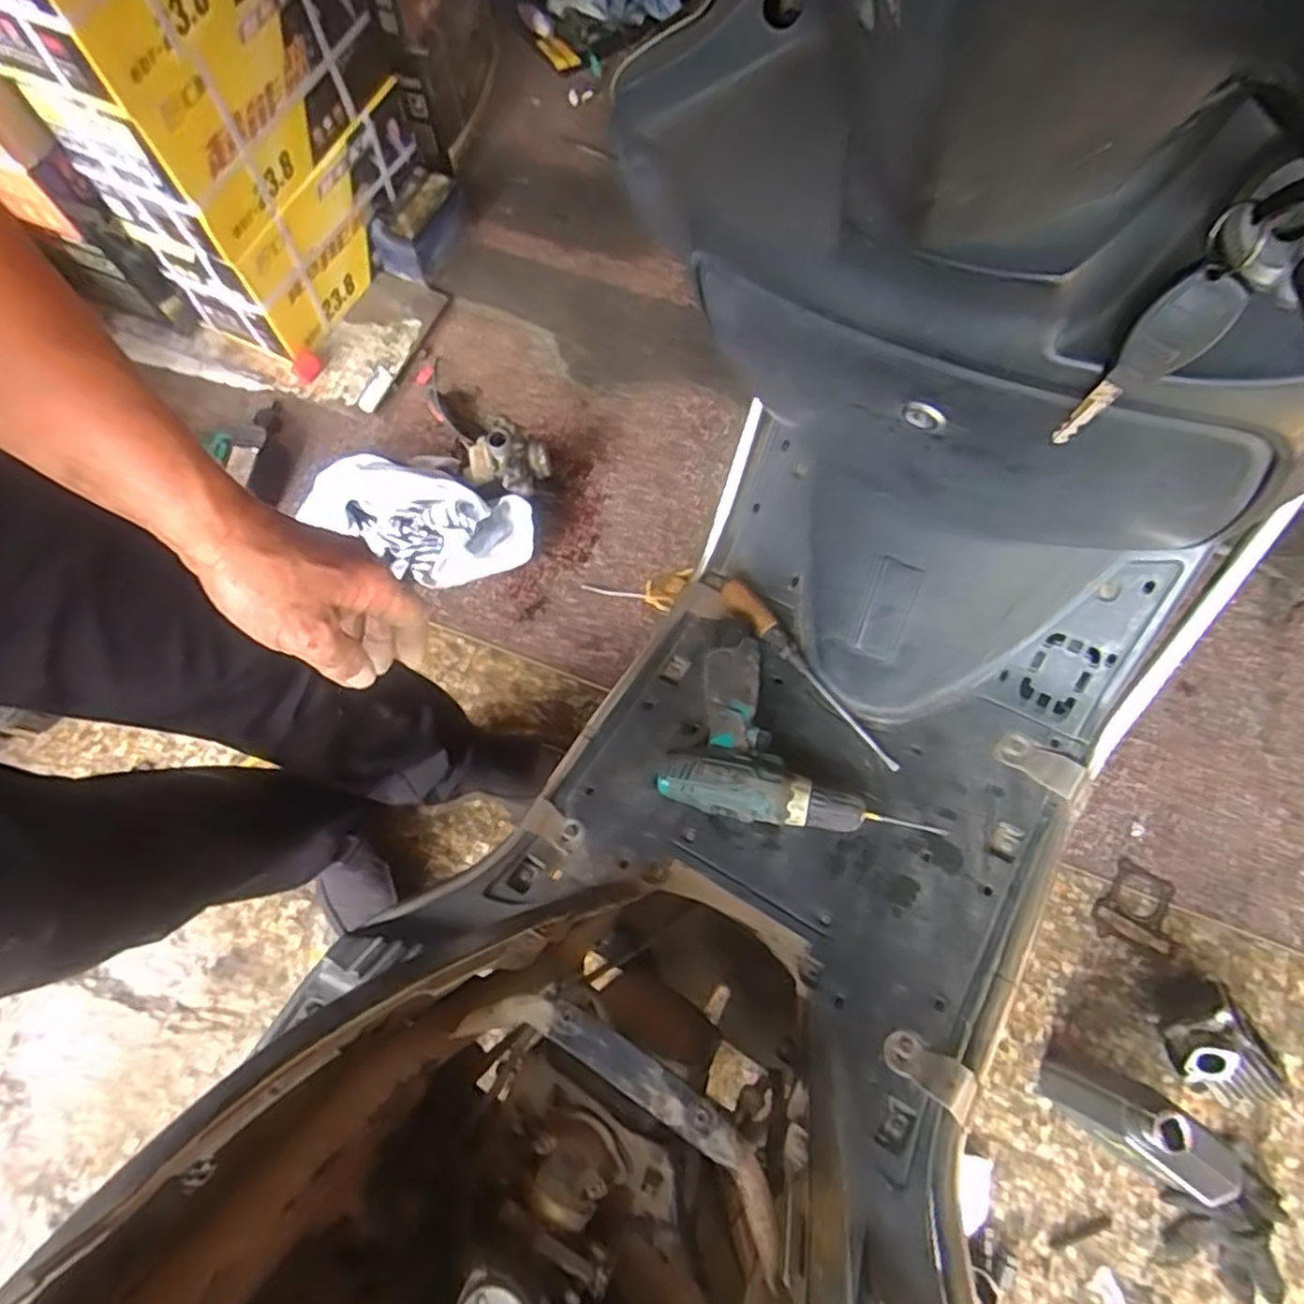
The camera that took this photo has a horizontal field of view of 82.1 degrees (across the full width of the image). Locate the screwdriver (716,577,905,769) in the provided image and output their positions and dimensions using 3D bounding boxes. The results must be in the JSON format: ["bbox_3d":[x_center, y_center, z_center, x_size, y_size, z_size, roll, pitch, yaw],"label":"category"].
[{"bbox_3d":[0.156,0.022,0.767,0.027,0.028,0.251,-34,75,-11],"label":"screwdriver"}]

